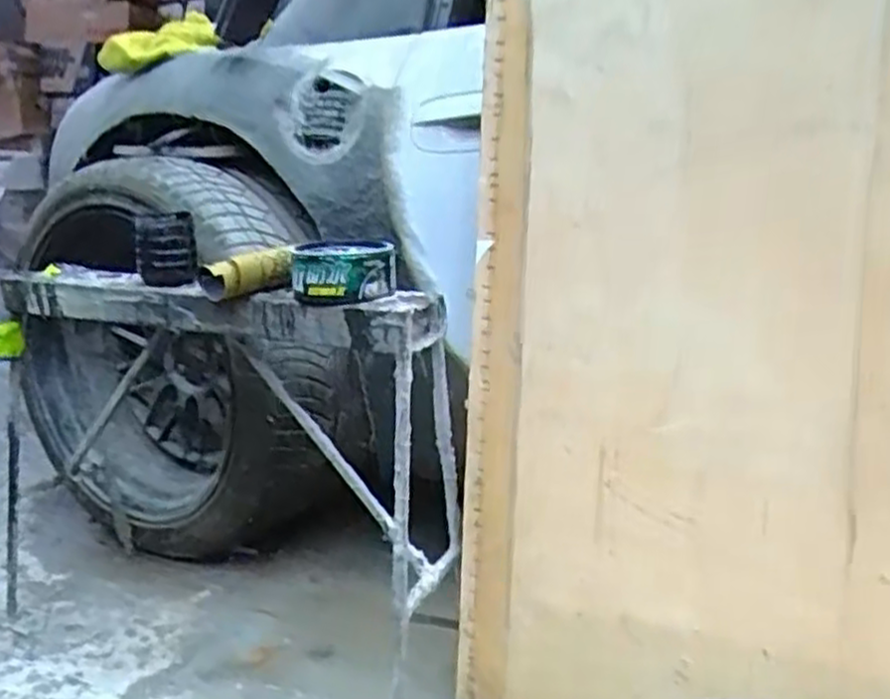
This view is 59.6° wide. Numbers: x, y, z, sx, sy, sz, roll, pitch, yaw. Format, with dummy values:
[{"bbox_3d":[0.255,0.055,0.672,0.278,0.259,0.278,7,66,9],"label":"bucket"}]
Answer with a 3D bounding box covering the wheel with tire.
[{"bbox_3d":[-0.431,0.052,1.337,0.755,0.684,0.237,6,16,30],"label":"wheel with tire"}]

